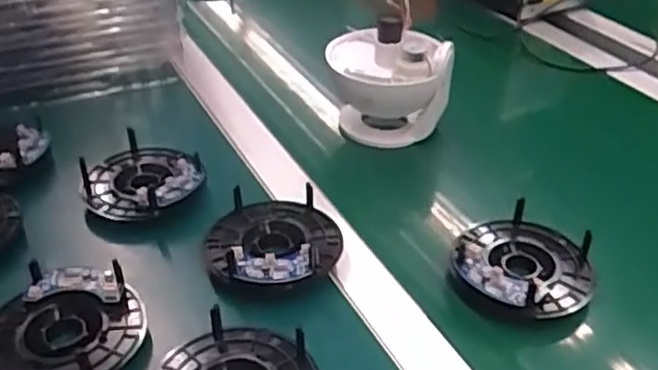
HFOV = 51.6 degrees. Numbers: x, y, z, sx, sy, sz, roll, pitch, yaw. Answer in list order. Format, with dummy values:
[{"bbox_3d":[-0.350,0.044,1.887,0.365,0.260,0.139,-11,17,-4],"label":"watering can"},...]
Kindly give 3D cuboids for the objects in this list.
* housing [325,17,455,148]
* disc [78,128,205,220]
[{"bbox_3d":[0.057,-0.101,0.666,0.109,0.105,0.092,-2,36,-3],"label":"housing"},{"bbox_3d":[-0.153,-0.006,0.569,0.094,0.027,0.083,13,38,17],"label":"disc"}]

